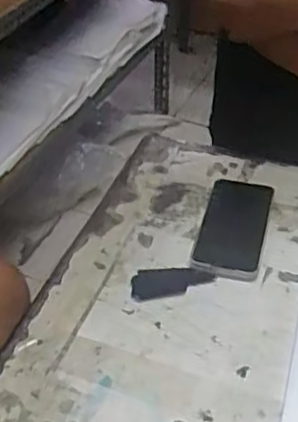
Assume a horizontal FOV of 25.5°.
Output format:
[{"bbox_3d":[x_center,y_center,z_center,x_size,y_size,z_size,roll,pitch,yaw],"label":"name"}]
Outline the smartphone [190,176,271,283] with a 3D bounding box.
[{"bbox_3d":[0.102,0.019,0.788,0.075,0.015,0.162,9,42,12],"label":"smartphone"}]

